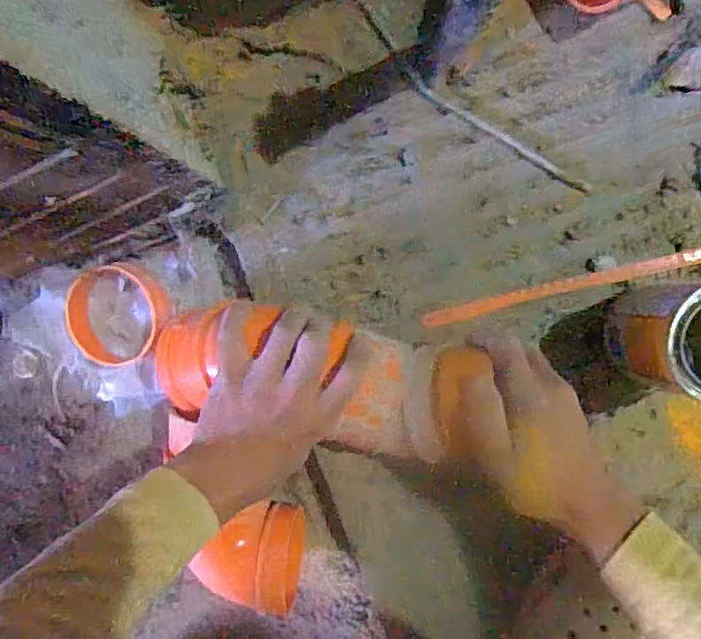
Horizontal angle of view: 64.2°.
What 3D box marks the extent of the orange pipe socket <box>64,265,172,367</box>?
[{"bbox_3d":[-0.204,-0.003,0.493,0.103,0.019,0.088,-9,98,17],"label":"orange pipe socket"}]

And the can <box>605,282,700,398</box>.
[{"bbox_3d":[0.247,0.013,0.408,0.070,0.105,0.077,0,94,3],"label":"can"}]

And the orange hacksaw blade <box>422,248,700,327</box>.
[{"bbox_3d":[0.211,-0.035,0.457,0.303,0.008,0.013,-14,93,4],"label":"orange hacksaw blade"}]

